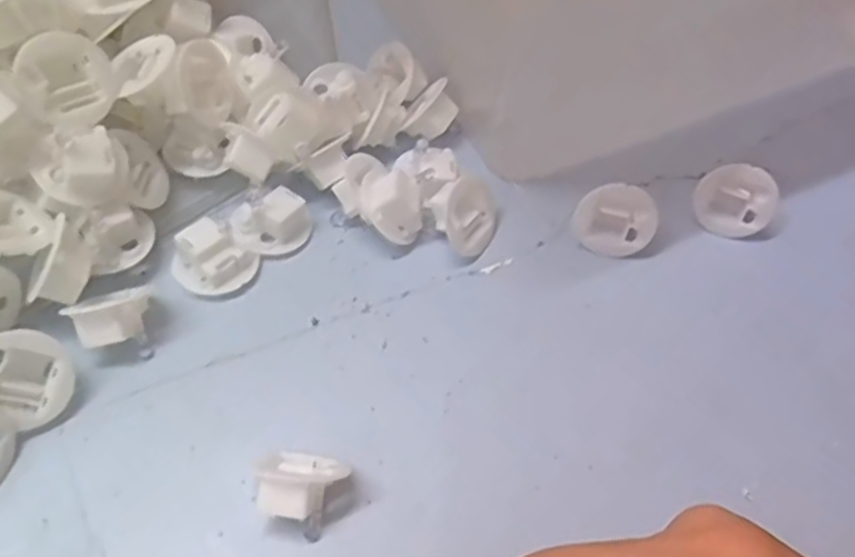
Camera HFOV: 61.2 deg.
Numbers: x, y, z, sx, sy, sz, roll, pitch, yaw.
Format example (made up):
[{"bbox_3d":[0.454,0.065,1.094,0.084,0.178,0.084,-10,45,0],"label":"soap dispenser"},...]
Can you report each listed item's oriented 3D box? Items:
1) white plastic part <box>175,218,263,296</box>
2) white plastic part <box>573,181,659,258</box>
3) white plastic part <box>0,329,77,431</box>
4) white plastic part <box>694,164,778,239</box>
[{"bbox_3d":[-0.083,-0.009,0.280,0.028,0.014,0.029,34,61,16],"label":"white plastic part"},{"bbox_3d":[0.079,-0.027,0.302,0.032,0.032,0.013,10,34,9],"label":"white plastic part"},{"bbox_3d":[-0.135,0.032,0.242,0.031,0.011,0.031,-1,92,-29],"label":"white plastic part"},{"bbox_3d":[0.134,-0.036,0.313,0.031,0.033,0.014,30,36,11],"label":"white plastic part"}]

